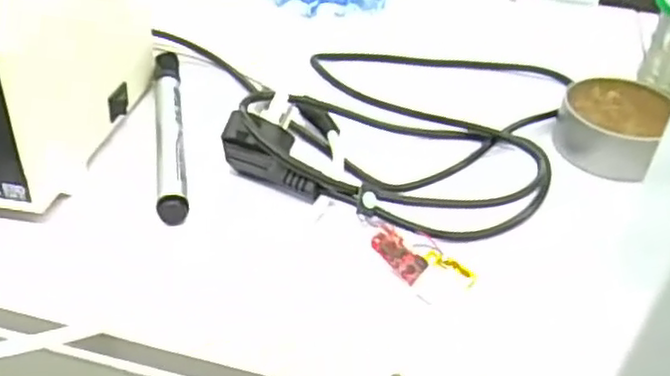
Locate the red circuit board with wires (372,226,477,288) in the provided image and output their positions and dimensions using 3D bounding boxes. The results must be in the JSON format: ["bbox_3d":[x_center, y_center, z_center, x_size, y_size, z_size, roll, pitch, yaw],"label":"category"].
[{"bbox_3d":[0.038,0.033,0.299,0.048,0.011,0.014,26,44,24],"label":"red circuit board with wires"}]

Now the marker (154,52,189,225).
[{"bbox_3d":[-0.089,-0.033,0.371,0.014,0.012,0.142,-5,40,-11],"label":"marker"}]

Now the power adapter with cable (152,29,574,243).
[{"bbox_3d":[0.026,-0.047,0.389,0.197,0.041,0.181,16,41,14],"label":"power adapter with cable"}]

